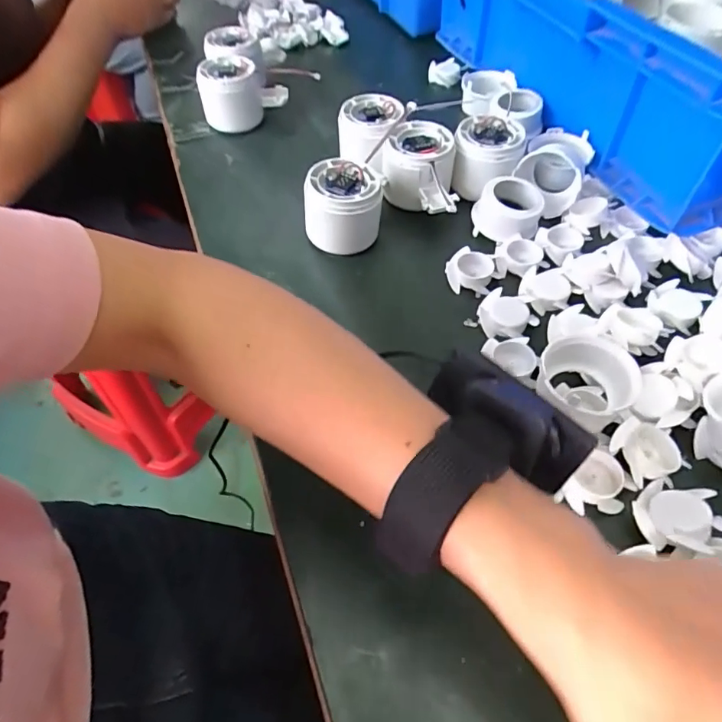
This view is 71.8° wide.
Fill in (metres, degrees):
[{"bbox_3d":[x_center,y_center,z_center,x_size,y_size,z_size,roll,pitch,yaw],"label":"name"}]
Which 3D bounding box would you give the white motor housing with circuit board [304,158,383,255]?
[{"bbox_3d":[-0.014,-0.117,0.394,0.059,0.062,0.054,-6,55,-1],"label":"white motor housing with circuit board"}]

